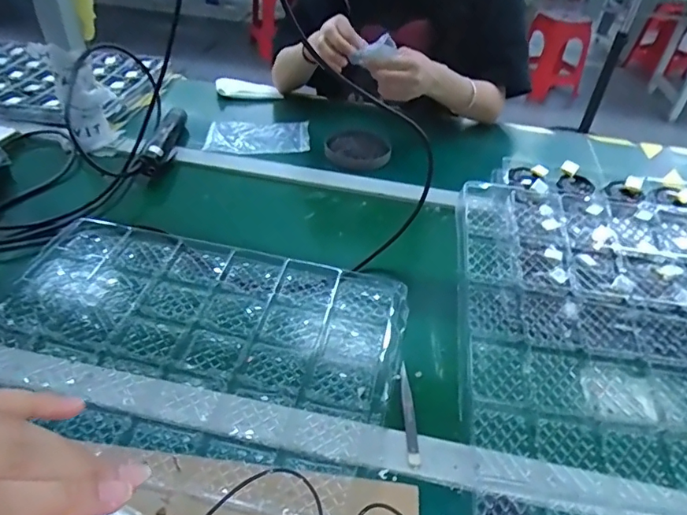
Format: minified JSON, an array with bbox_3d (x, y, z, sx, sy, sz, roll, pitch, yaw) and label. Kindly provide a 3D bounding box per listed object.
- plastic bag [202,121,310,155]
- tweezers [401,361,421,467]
[{"bbox_3d":[-0.149,-0.212,0.869,0.175,0.015,0.093,2,40,-3],"label":"plastic bag"},{"bbox_3d":[0.063,0.148,0.488,0.011,0.004,0.110,2,40,-3],"label":"tweezers"}]

